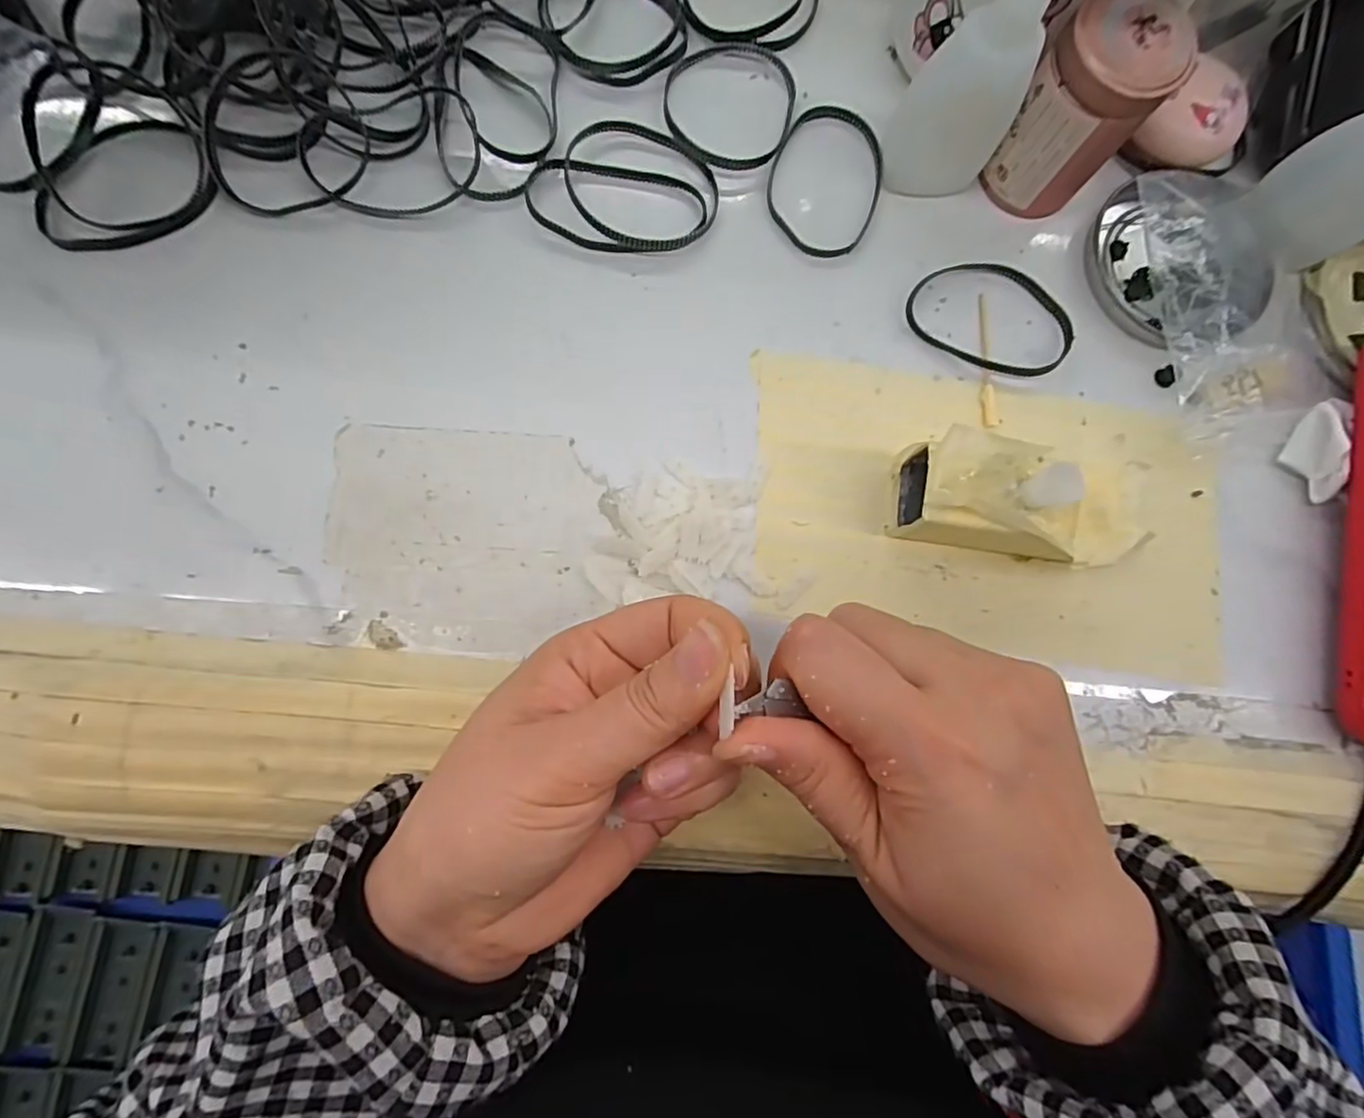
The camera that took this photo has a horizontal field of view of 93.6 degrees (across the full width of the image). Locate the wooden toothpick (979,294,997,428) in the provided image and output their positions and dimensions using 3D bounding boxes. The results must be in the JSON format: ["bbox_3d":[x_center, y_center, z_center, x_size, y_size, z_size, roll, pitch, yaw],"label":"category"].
[{"bbox_3d":[0.129,-0.084,0.269,0.006,0.004,0.058,2,83,-4],"label":"wooden toothpick"}]

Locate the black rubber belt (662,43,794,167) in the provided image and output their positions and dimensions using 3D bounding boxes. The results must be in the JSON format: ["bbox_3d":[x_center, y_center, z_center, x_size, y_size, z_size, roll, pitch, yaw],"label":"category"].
[{"bbox_3d":[0.022,-0.195,0.273,0.058,0.004,0.059,-13,85,-6],"label":"black rubber belt"}]

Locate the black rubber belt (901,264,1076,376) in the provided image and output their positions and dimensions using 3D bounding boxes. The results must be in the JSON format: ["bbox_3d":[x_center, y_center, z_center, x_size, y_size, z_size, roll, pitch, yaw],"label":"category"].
[{"bbox_3d":[0.132,-0.104,0.271,0.071,0.007,0.047,25,82,-1],"label":"black rubber belt"}]

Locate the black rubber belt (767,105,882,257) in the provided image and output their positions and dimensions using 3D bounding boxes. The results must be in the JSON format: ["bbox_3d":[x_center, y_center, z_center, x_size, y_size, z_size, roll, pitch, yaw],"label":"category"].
[{"bbox_3d":[0.062,-0.163,0.274,0.048,0.004,0.068,12,83,-3],"label":"black rubber belt"}]

